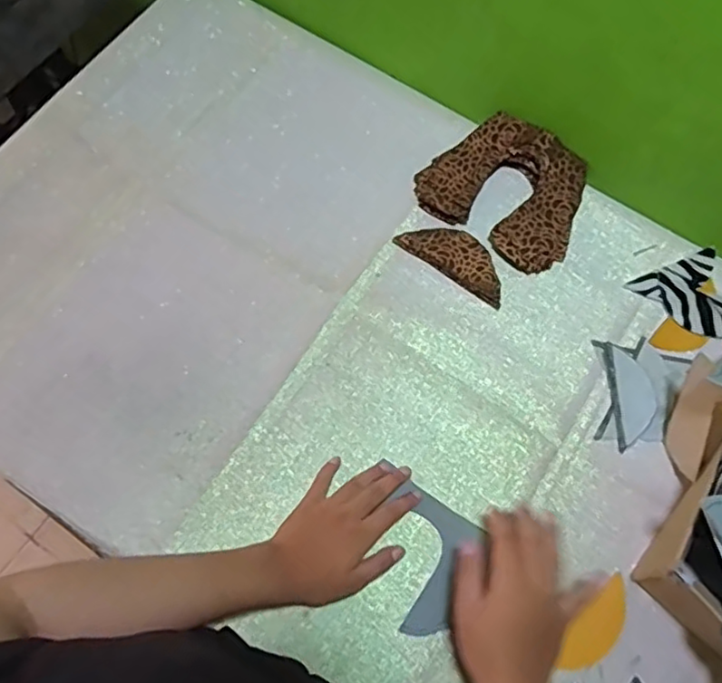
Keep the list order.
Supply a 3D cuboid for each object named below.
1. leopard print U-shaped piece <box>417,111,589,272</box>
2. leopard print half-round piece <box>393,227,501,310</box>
[{"bbox_3d":[0.163,-0.169,0.694,0.173,0.043,0.137,37,73,12],"label":"leopard print U-shaped piece"},{"bbox_3d":[0.102,-0.091,0.676,0.124,0.018,0.048,33,73,11],"label":"leopard print half-round piece"}]

